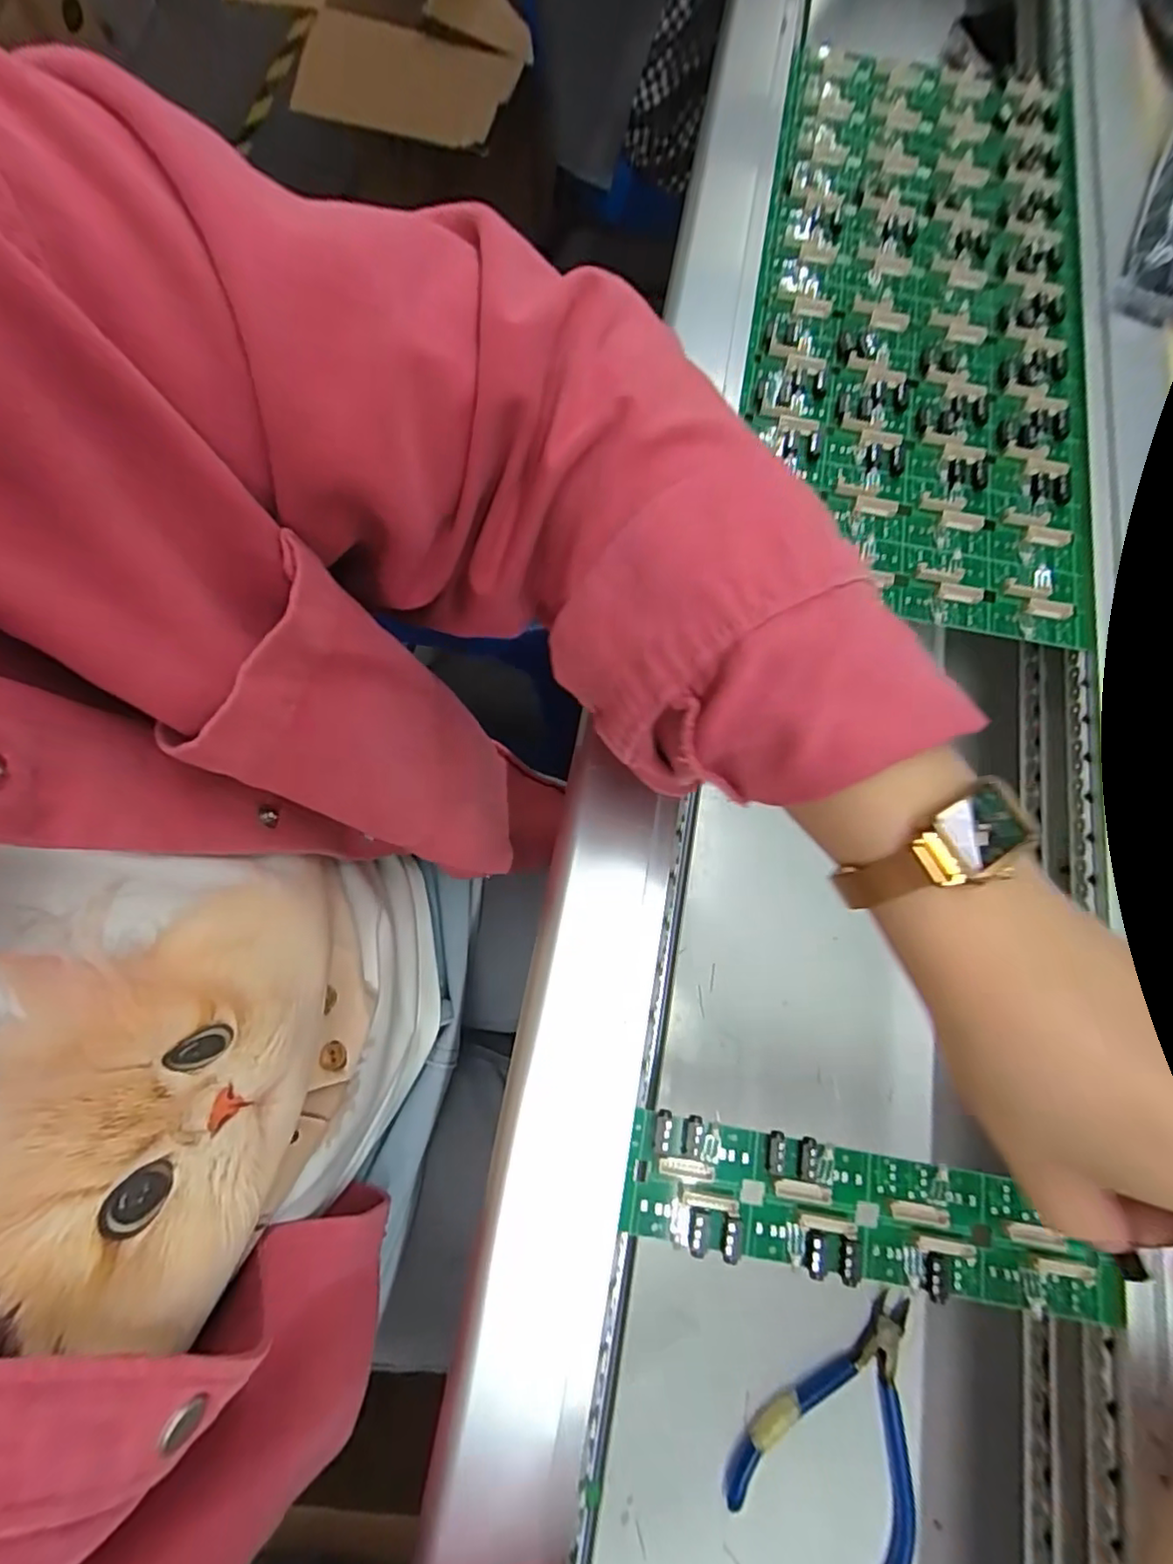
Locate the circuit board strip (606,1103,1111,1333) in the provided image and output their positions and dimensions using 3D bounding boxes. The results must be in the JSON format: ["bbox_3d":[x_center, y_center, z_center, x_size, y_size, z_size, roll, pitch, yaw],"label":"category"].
[{"bbox_3d":[0.105,0.161,0.233,0.179,0.007,0.043,12,74,1],"label":"circuit board strip"}]

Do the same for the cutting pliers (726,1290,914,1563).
[{"bbox_3d":[0.126,0.304,0.304,0.084,0.021,0.108,31,75,-2],"label":"cutting pliers"}]

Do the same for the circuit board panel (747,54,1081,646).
[{"bbox_3d":[0.189,-0.273,0.359,0.176,0.006,0.405,11,74,2],"label":"circuit board panel"}]

